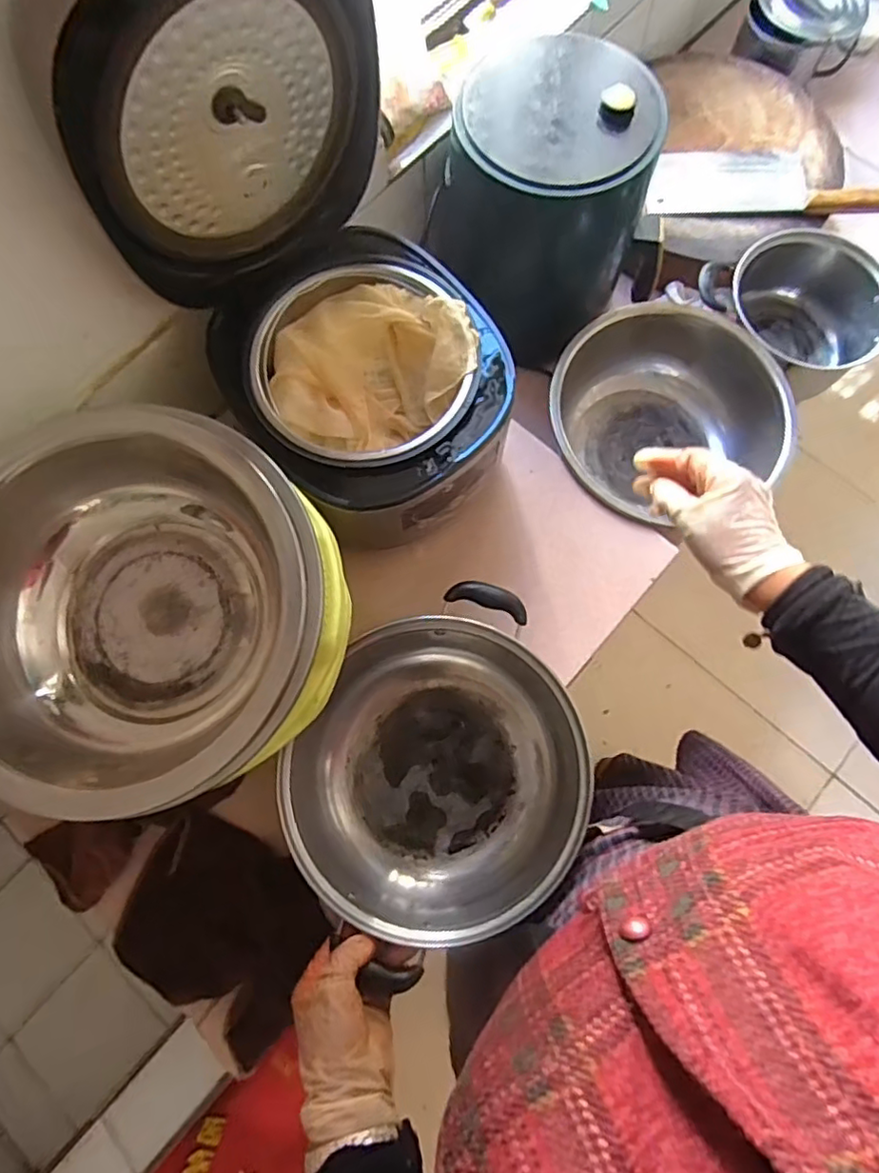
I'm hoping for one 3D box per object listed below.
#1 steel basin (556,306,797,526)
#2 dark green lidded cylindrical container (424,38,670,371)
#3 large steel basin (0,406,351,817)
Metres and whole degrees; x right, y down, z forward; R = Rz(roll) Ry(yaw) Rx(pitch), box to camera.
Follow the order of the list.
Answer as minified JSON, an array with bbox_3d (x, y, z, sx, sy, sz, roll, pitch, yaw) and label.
[{"bbox_3d":[0.269,-0.203,0.754,0.280,0.116,0.249,-14,77,-3],"label":"steel basin"},{"bbox_3d":[0.136,-0.442,0.717,0.186,0.244,0.225,39,80,9],"label":"dark green lidded cylindrical container"},{"bbox_3d":[-0.232,0.022,0.478,0.305,0.113,0.268,7,77,2],"label":"large steel basin"}]

